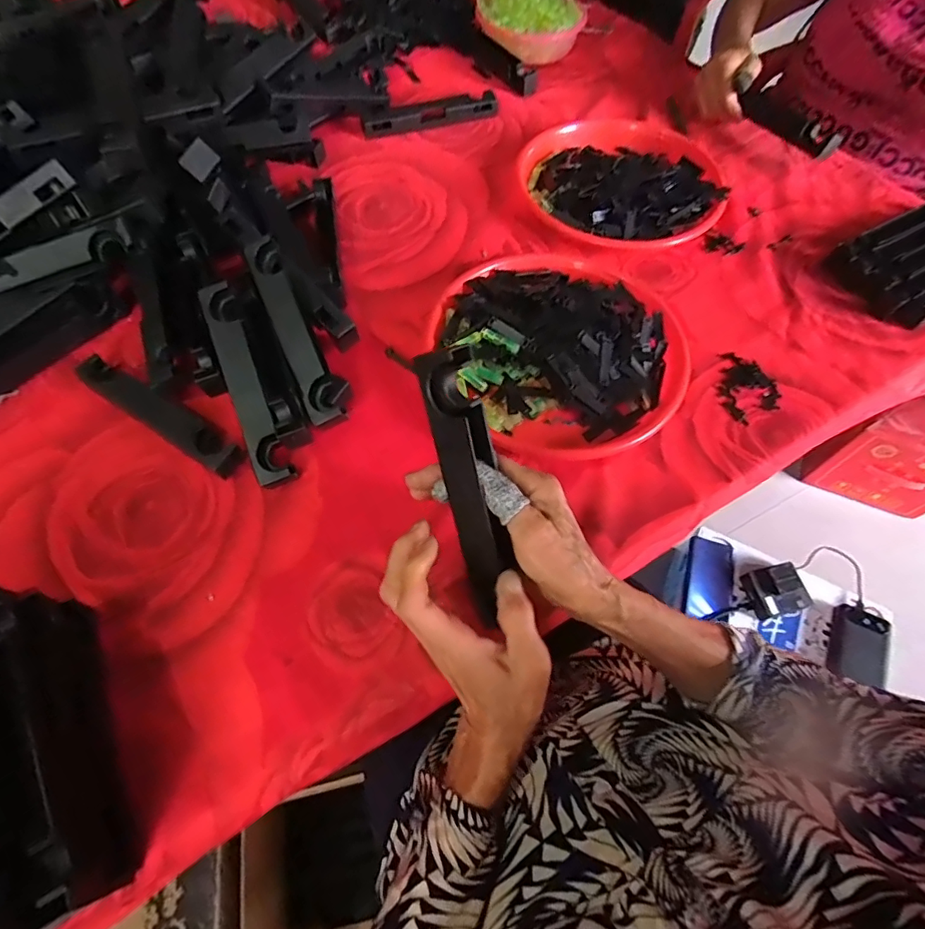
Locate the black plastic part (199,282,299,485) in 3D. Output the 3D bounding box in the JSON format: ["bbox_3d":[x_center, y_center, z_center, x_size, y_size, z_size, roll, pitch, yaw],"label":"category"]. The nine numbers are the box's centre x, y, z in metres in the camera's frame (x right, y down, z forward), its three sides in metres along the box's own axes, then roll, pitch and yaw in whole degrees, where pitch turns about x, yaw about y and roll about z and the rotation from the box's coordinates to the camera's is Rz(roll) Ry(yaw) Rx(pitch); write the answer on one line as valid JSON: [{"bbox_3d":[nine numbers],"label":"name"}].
[{"bbox_3d":[-0.193,-0.073,0.466,0.028,0.019,0.191,-20,82,-11],"label":"black plastic part"}]

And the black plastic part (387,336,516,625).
[{"bbox_3d":[0.004,0.019,0.339,0.044,0.022,0.188,-15,102,-8],"label":"black plastic part"}]

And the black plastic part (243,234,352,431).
[{"bbox_3d":[-0.153,-0.125,0.484,0.039,0.026,0.189,-23,81,-12],"label":"black plastic part"}]

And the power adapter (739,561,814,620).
[{"bbox_3d":[0.479,0.191,0.797,0.083,0.029,0.073,-13,84,-4],"label":"power adapter"}]

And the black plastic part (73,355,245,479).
[{"bbox_3d":[-0.282,-0.049,0.483,0.191,0.026,0.034,31,65,15],"label":"black plastic part"}]

